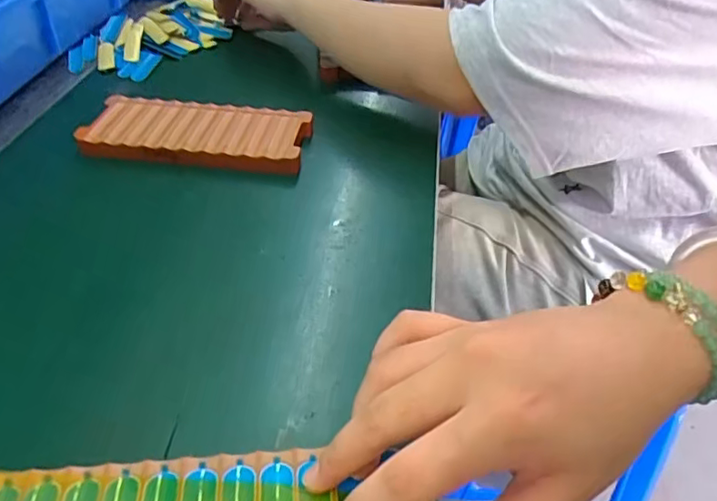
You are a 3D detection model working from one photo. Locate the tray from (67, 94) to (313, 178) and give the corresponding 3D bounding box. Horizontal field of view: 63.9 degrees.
[{"bbox_3d":[-0.130,-0.097,0.467,0.174,0.018,0.077,6,41,4],"label":"tray"}]

